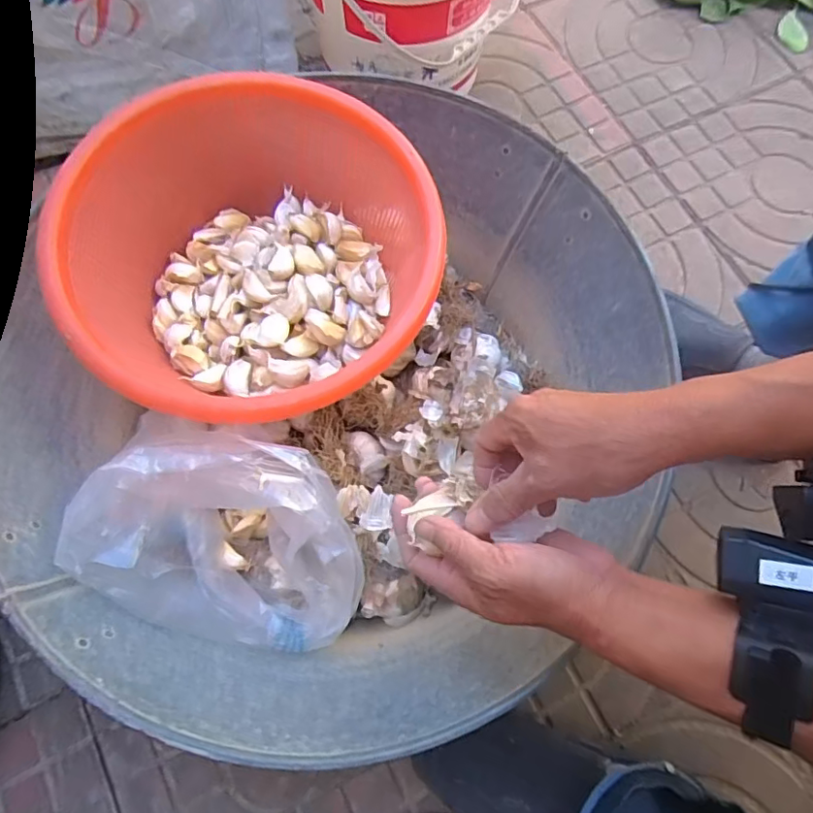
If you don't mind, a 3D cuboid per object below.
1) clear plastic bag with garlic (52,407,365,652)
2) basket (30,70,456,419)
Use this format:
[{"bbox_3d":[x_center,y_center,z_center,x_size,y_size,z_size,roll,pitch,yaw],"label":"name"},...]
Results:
[{"bbox_3d":[-0.160,0.118,0.479,0.228,0.146,0.151,8,71,2],"label":"clear plastic bag with garlic"},{"bbox_3d":[-0.131,-0.126,0.543,0.300,0.147,0.321,0,71,-1],"label":"basket"}]

